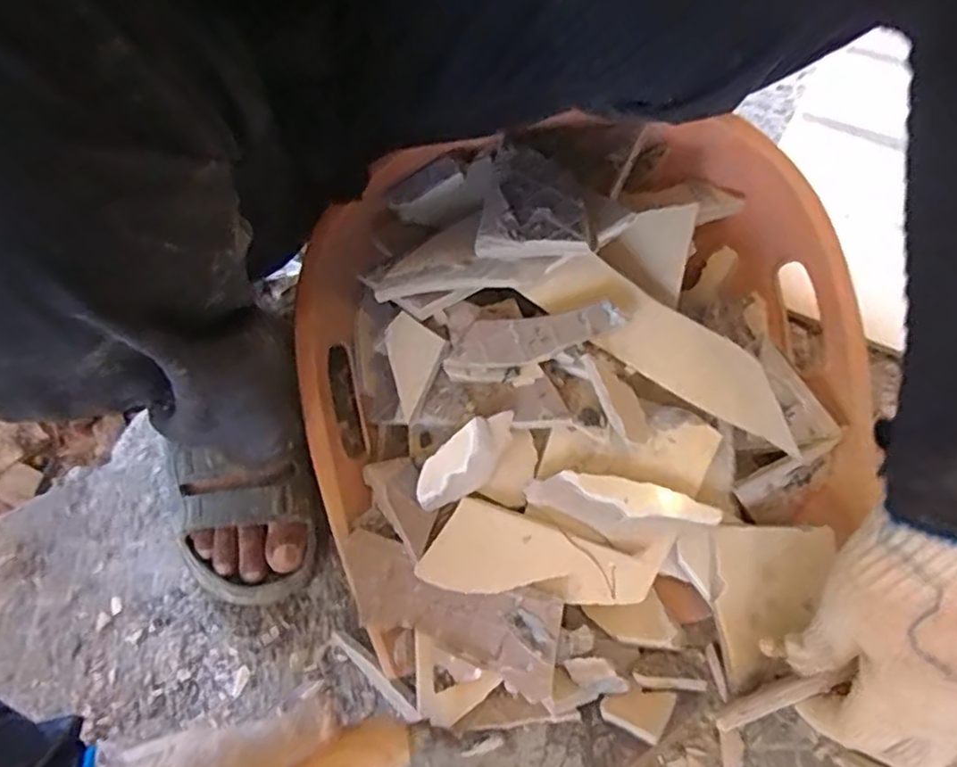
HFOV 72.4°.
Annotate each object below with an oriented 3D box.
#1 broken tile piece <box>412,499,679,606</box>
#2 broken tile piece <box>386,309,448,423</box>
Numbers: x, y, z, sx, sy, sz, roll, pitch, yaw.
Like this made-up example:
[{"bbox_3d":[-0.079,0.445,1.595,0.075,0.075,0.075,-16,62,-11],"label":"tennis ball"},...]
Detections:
[{"bbox_3d":[0.042,0.118,0.436,0.153,0.014,0.057,9,66,7],"label":"broken tile piece"},{"bbox_3d":[-0.050,-0.012,0.440,0.047,0.009,0.060,28,95,24],"label":"broken tile piece"}]

